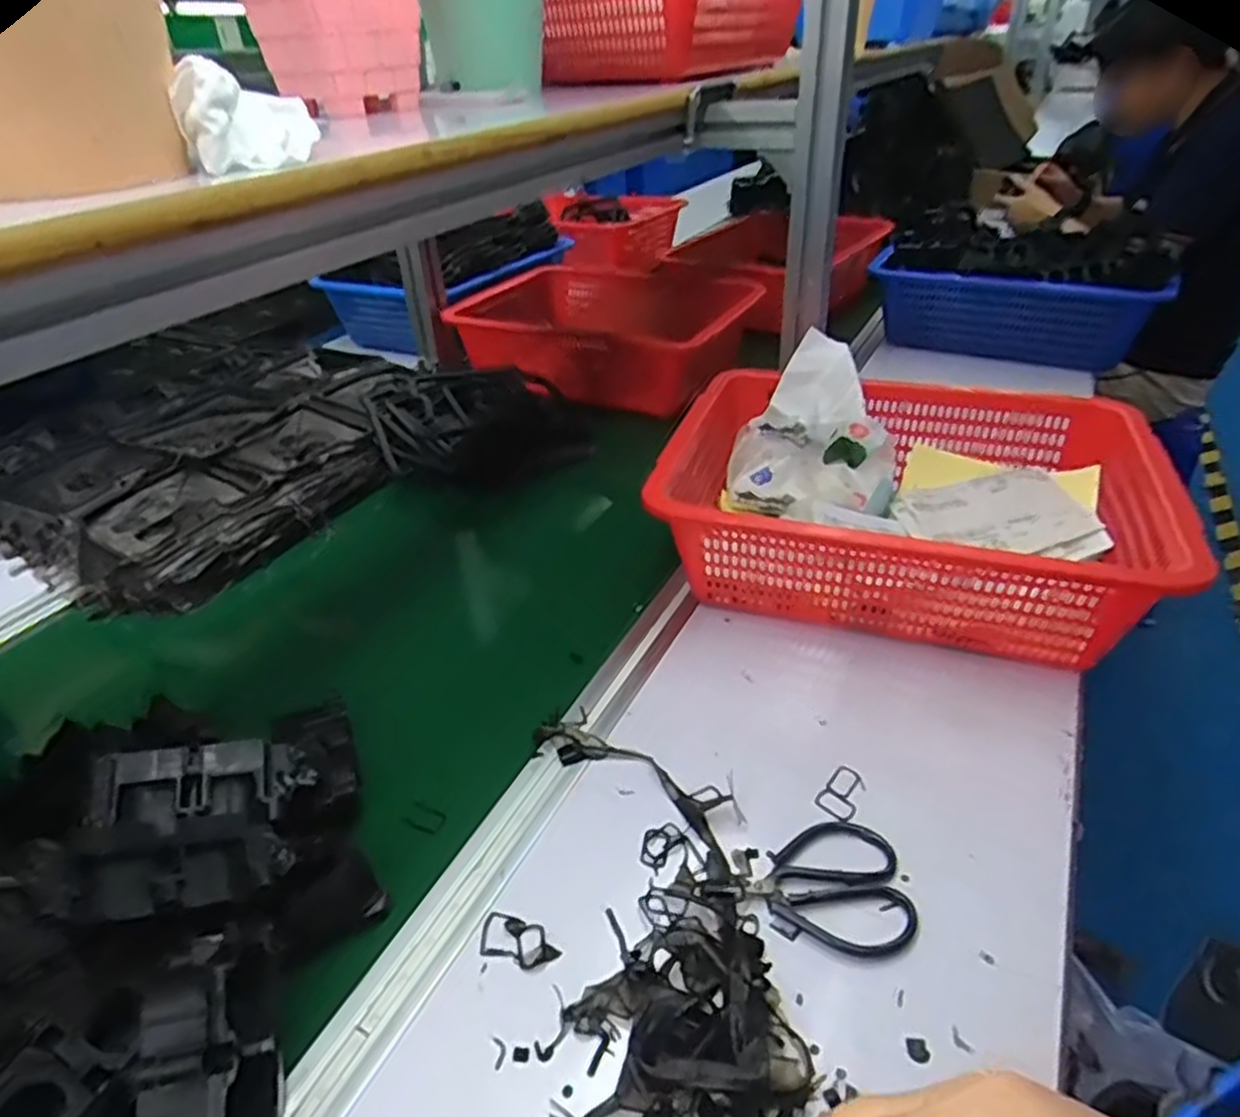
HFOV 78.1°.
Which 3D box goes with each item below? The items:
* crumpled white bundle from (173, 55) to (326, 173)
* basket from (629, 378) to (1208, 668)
[{"bbox_3d":[-0.190,-0.227,0.392,0.063,0.046,0.057,-14,36,-15],"label":"crumpled white bundle"},{"bbox_3d":[0.245,-0.045,0.681,0.398,0.134,0.294,9,36,17],"label":"basket"}]

